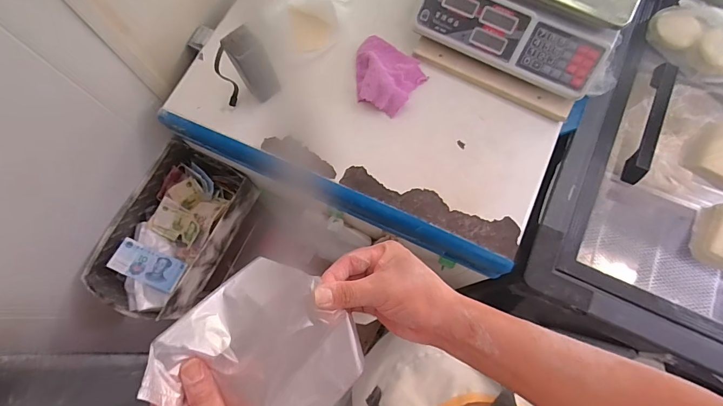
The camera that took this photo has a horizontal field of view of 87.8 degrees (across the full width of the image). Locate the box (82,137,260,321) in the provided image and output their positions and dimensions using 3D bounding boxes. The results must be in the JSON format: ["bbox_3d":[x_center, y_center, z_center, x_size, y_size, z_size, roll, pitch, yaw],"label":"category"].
[{"bbox_3d":[-0.411,0.066,0.832,0.213,0.100,0.355,24,75,9],"label":"box"}]

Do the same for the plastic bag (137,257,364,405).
[{"bbox_3d":[-0.086,0.139,0.347,0.151,0.051,0.148,47,74,-7],"label":"plastic bag"}]

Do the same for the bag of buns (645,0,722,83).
[{"bbox_3d":[0.678,-0.329,0.734,0.096,0.099,0.195,-36,75,-9],"label":"bag of buns"}]

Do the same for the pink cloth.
[{"bbox_3d":[0.043,-0.233,0.682,0.128,0.040,0.127,26,76,9],"label":"pink cloth"}]

